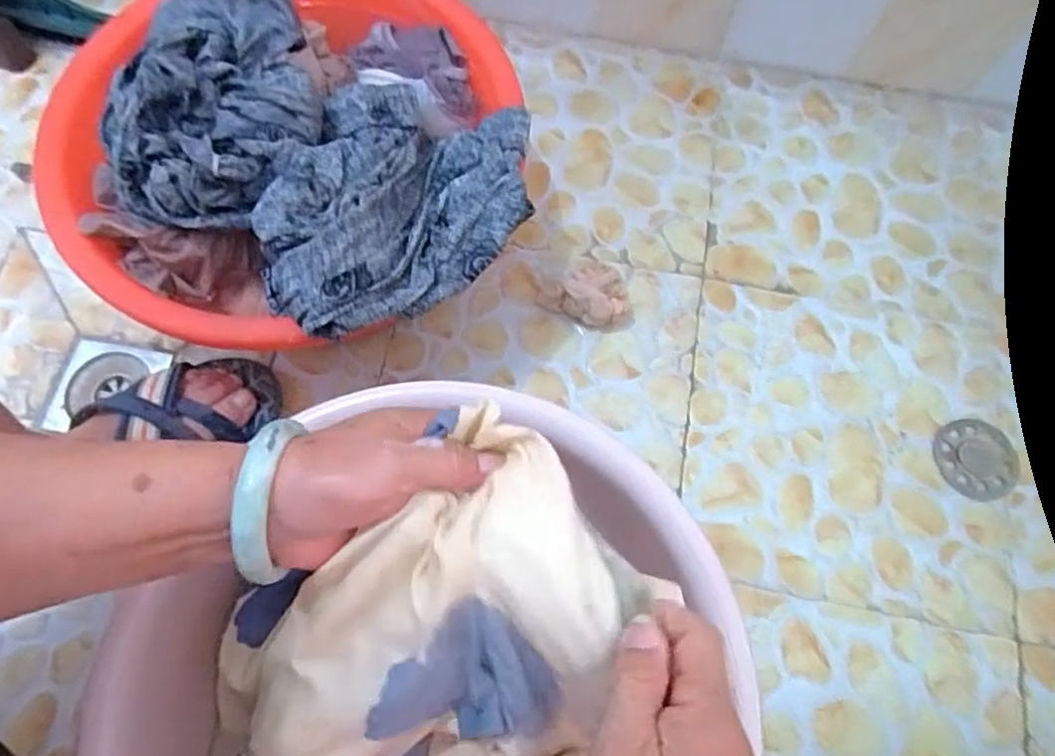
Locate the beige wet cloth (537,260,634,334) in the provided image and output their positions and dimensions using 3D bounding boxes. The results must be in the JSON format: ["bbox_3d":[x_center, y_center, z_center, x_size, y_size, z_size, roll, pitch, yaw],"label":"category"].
[{"bbox_3d":[0.063,-0.084,0.628,0.093,0.040,0.061,23,72,9],"label":"beige wet cloth"}]

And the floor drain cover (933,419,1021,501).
[{"bbox_3d":[0.422,0.077,0.597,0.072,0.004,0.074,-8,70,-2],"label":"floor drain cover"}]

